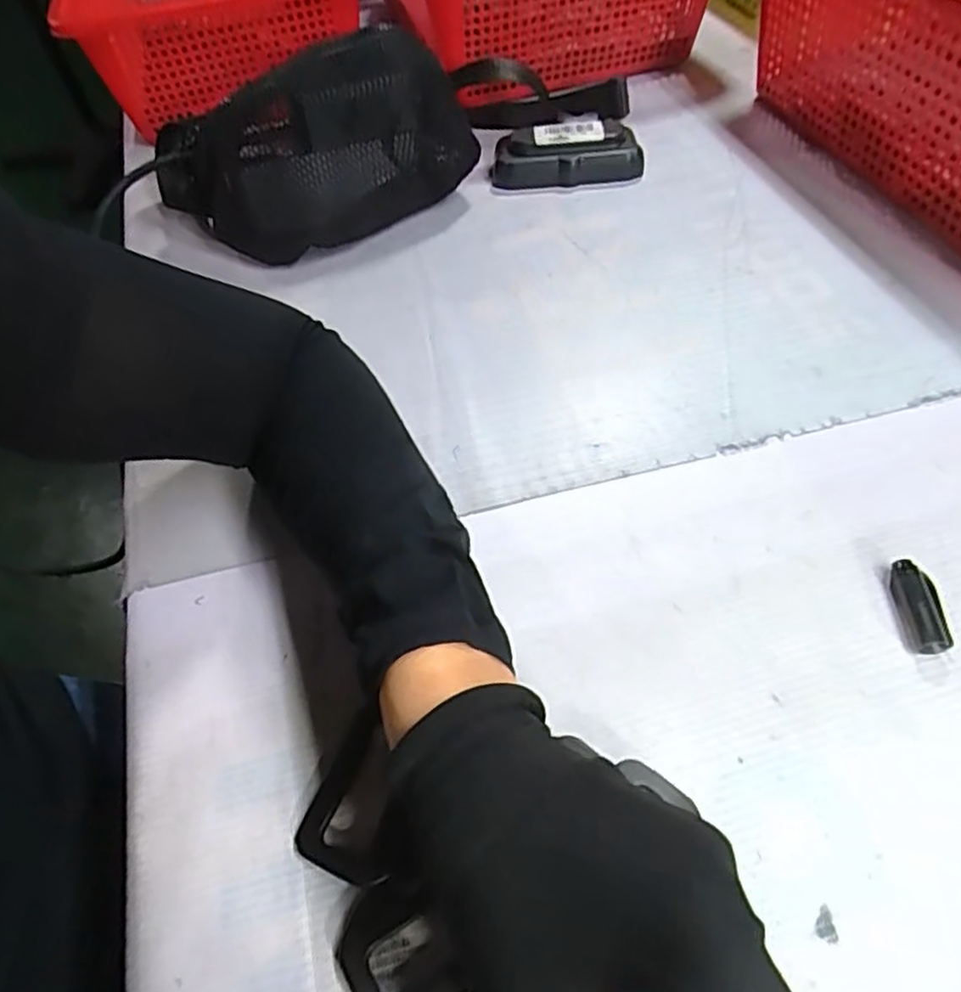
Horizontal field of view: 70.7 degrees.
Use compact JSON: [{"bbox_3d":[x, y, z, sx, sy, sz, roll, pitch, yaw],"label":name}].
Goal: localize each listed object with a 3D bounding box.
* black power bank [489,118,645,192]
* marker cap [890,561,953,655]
[{"bbox_3d":[0.062,-0.249,0.494,0.107,0.031,0.046,-6,53,0],"label":"black power bank"},{"bbox_3d":[0.182,0.046,0.279,0.016,0.009,0.038,2,53,6],"label":"marker cap"}]

